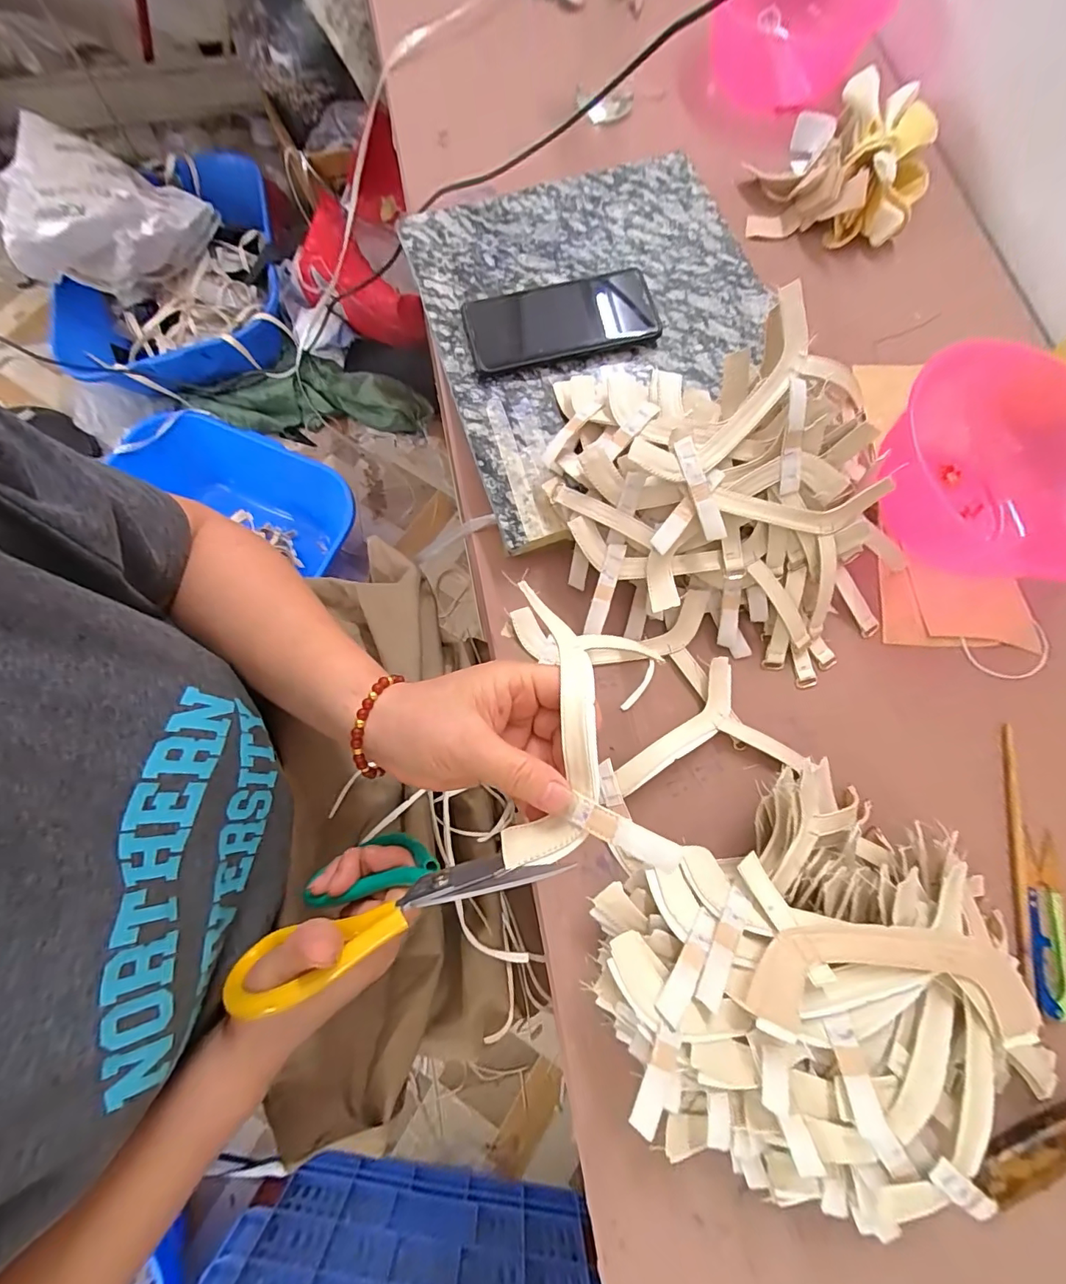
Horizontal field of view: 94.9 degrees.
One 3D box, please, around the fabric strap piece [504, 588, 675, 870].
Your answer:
[{"bbox_3d":[0.024,0.036,0.256,0.076,0.035,0.148,0,64,-1],"label":"fabric strap piece"}]

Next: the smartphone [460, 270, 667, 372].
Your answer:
[{"bbox_3d":[0.024,-0.280,0.423,0.161,0.011,0.080,-13,73,0],"label":"smartphone"}]

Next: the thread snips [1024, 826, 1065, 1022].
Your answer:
[{"bbox_3d":[0.364,0.196,0.342,0.031,0.007,0.117,13,76,3],"label":"thread snips"}]

